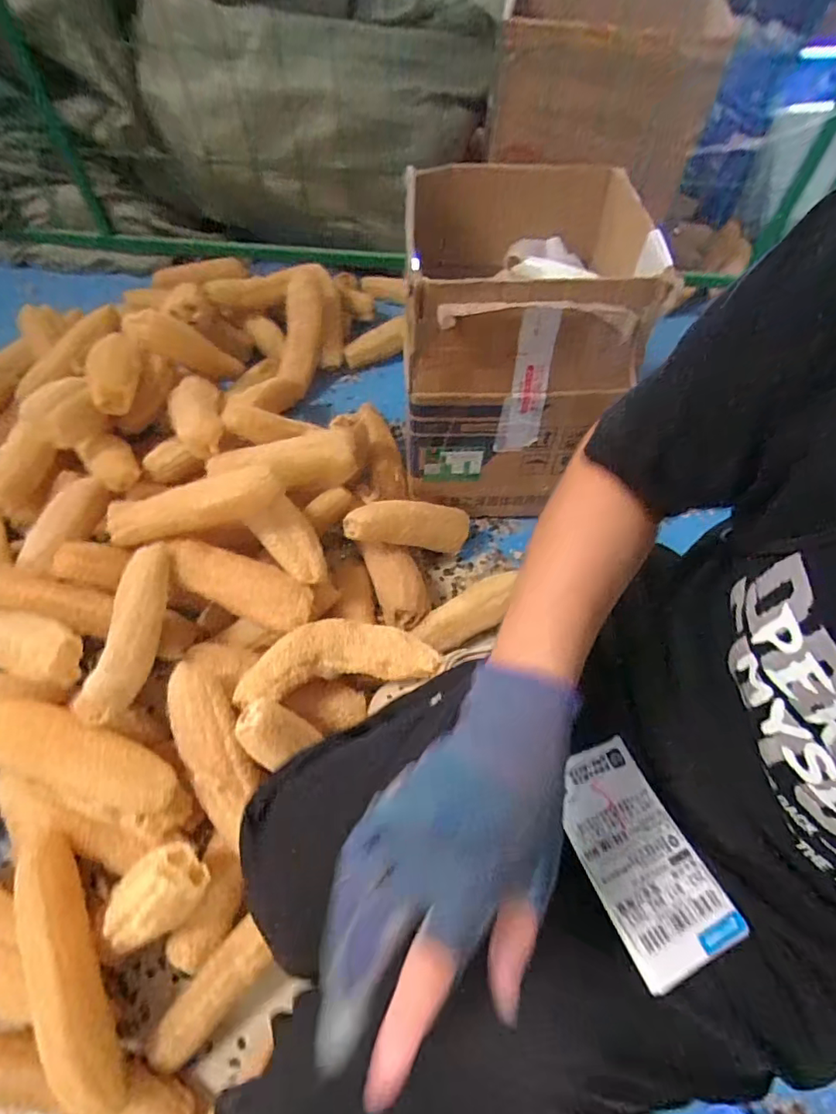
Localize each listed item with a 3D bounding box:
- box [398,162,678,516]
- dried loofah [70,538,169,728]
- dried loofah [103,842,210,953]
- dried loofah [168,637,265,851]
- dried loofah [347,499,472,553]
[{"bbox_3d":[0.136,-0.331,0.832,0.306,0.372,0.340,0,59,-1],"label":"box"},{"bbox_3d":[-0.343,0.083,0.653,0.058,0.056,0.238,2,59,0],"label":"dried loofah"},{"bbox_3d":[-0.284,0.358,0.573,0.134,0.054,0.078,-39,60,22],"label":"dried loofah"},{"bbox_3d":[-0.235,0.208,0.644,0.099,0.097,0.263,-12,60,-8],"label":"dried loofah"},{"bbox_3d":[-0.013,-0.049,0.832,0.209,0.057,0.061,3,55,-31],"label":"dried loofah"}]

